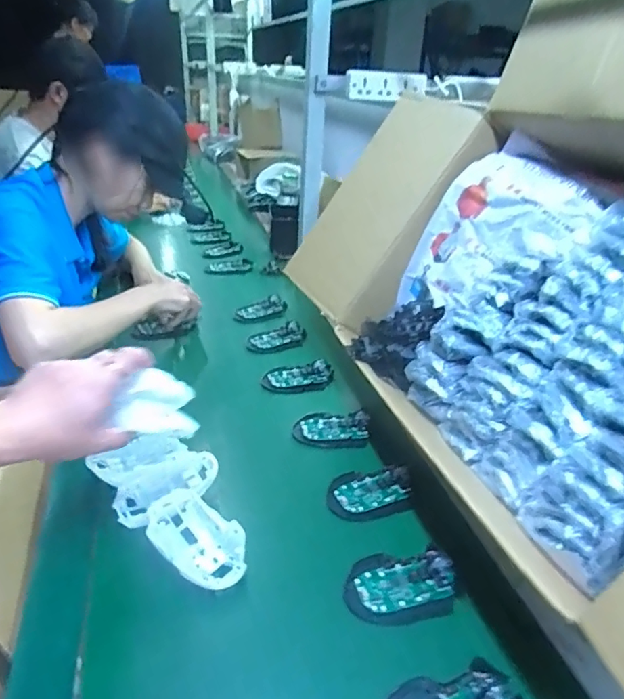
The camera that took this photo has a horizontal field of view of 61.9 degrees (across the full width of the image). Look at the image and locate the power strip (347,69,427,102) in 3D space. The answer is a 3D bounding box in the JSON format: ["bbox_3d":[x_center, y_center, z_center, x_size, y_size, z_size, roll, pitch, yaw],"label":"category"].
[{"bbox_3d":[0.152,-0.541,1.071,0.171,0.053,0.025,-6,31,-15],"label":"power strip"}]

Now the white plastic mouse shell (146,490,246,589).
[{"bbox_3d":[-0.116,0.193,0.527,0.113,0.035,0.065,19,33,25],"label":"white plastic mouse shell"}]

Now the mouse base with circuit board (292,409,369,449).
[{"bbox_3d":[0.027,0.105,0.723,0.101,0.023,0.067,4,30,2],"label":"mouse base with circuit board"}]

